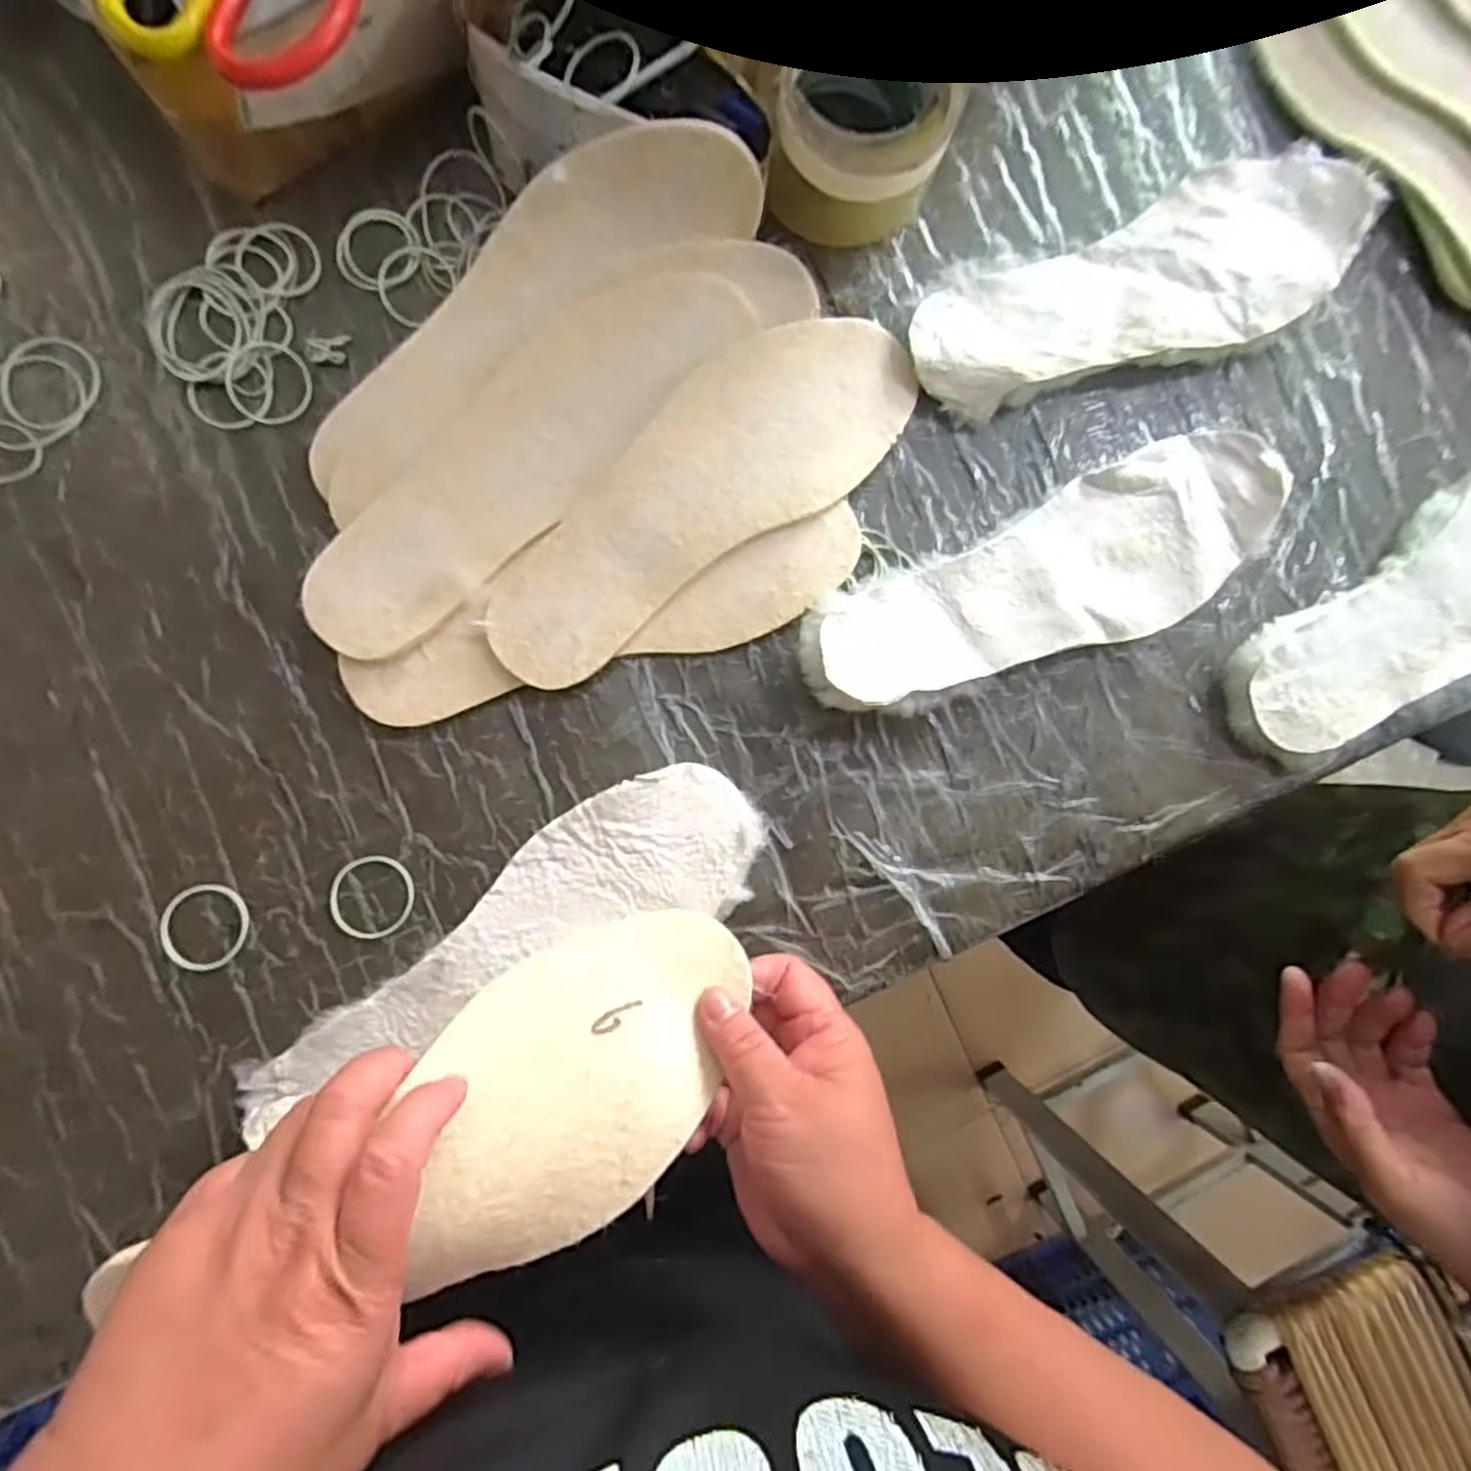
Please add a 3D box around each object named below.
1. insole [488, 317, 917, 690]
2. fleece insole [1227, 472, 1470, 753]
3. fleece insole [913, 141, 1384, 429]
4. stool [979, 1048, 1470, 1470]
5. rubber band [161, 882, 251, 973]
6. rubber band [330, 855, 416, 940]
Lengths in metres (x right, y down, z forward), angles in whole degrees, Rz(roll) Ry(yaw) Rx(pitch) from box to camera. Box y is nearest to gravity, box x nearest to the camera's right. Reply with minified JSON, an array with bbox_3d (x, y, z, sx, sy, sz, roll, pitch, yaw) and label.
[{"bbox_3d":[-0.019,-0.131,0.410,0.262,0.009,0.092,-36,99,-5],"label":"insole"},{"bbox_3d":[0.401,-0.075,0.434,0.263,0.012,0.094,-36,86,-2],"label":"fleece insole"},{"bbox_3d":[0.231,-0.247,0.432,0.271,0.013,0.091,-25,90,-2],"label":"fleece insole"},{"bbox_3d":[0.515,0.593,0.915,0.210,0.579,0.277,-22,90,-6],"label":"stool"},{"bbox_3d":[-0.269,0.098,0.392,0.043,0.004,0.043,-7,88,-5],"label":"rubber band"},{"bbox_3d":[-0.189,0.084,0.401,0.042,0.004,0.043,0,88,-5],"label":"rubber band"}]

